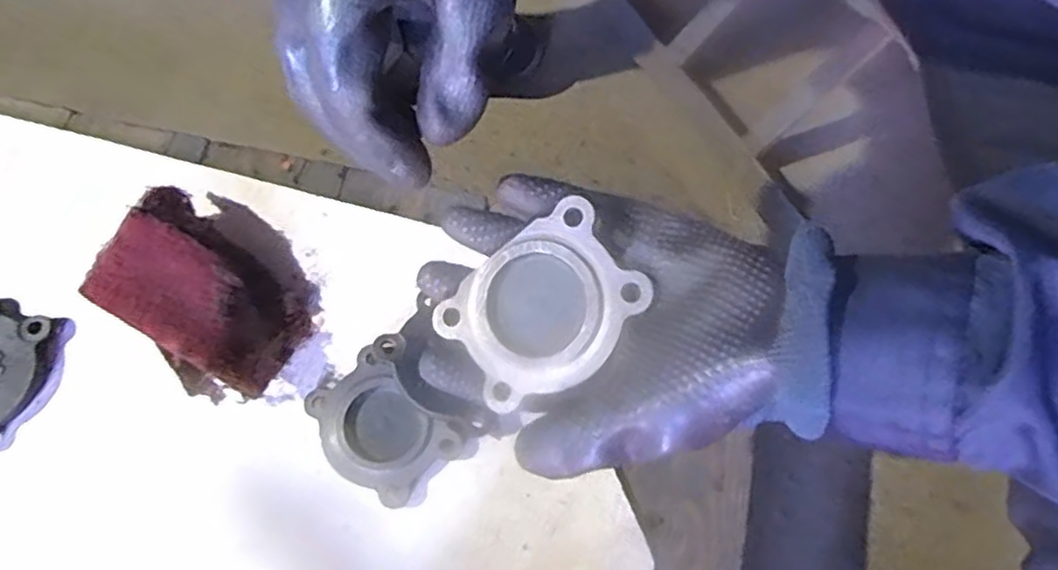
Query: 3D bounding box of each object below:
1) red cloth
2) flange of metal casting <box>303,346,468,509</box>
[{"bbox_3d":[-0.197,0.009,0.413,0.130,0.052,0.075,39,76,11],"label":"red cloth"},{"bbox_3d":[-0.089,0.085,0.407,0.085,0.013,0.063,37,76,11],"label":"flange of metal casting"}]

